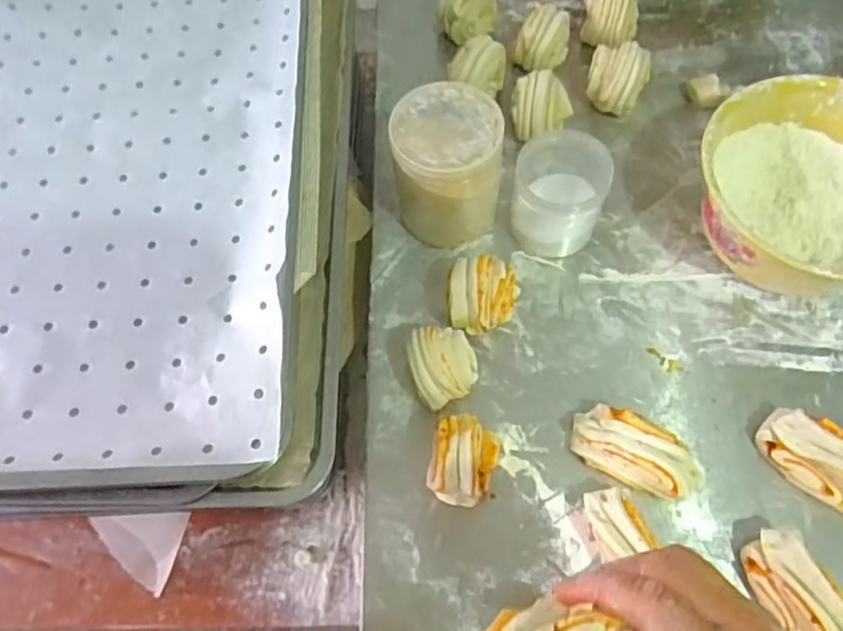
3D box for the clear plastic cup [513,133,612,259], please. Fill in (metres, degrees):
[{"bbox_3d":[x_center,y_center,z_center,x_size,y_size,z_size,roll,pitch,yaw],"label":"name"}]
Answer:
[{"bbox_3d":[0.127,-0.114,0.590,0.081,0.098,0.077,-1,65,2],"label":"clear plastic cup"}]

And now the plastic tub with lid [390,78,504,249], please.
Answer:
[{"bbox_3d":[0.024,-0.132,0.597,0.092,0.120,0.101,-1,65,2],"label":"plastic tub with lid"}]

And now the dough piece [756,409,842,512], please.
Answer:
[{"bbox_3d":[0.317,0.115,0.506,0.097,0.047,0.046,37,72,17],"label":"dough piece"}]

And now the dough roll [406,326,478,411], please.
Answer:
[{"bbox_3d":[0.019,0.045,0.547,0.056,0.053,0.064,-12,65,-3],"label":"dough roll"}]

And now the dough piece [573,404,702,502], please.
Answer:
[{"bbox_3d":[0.170,0.111,0.517,0.099,0.044,0.049,24,68,13],"label":"dough piece"}]

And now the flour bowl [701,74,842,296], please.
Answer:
[{"bbox_3d":[0.343,-0.103,0.580,0.188,0.096,0.193,-1,65,2],"label":"flour bowl"}]

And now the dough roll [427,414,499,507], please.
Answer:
[{"bbox_3d":[0.034,0.115,0.510,0.049,0.057,0.063,9,66,6],"label":"dough roll"}]

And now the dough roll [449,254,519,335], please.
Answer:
[{"bbox_3d":[0.054,-0.016,0.572,0.058,0.058,0.064,13,66,8],"label":"dough roll"}]

